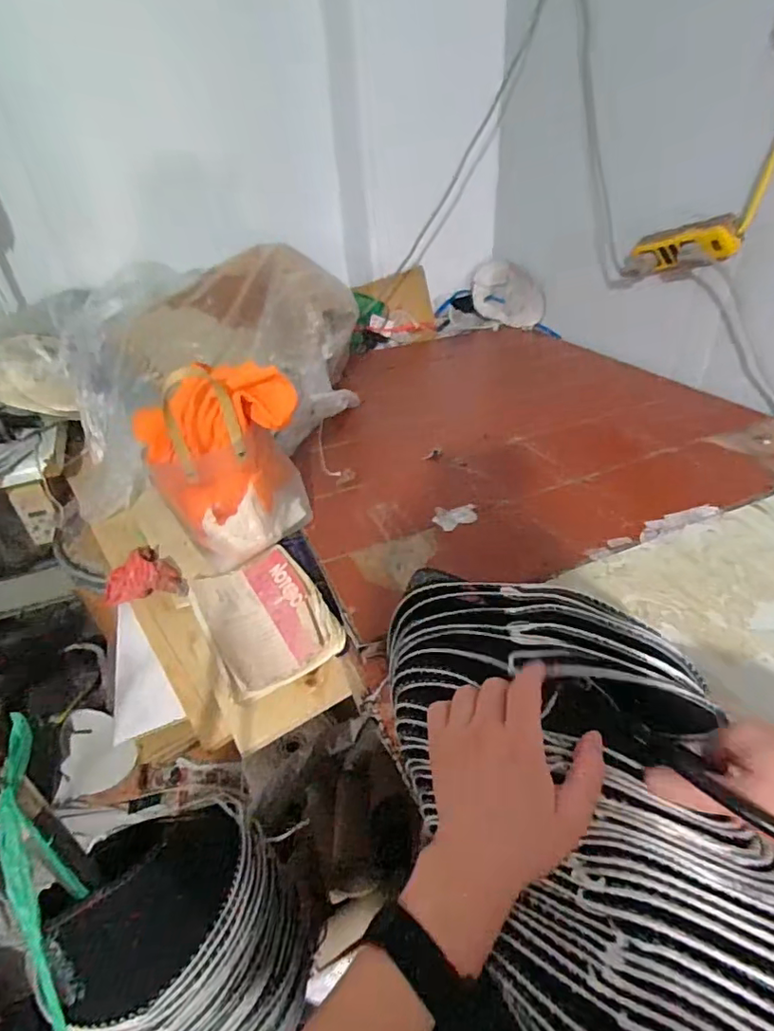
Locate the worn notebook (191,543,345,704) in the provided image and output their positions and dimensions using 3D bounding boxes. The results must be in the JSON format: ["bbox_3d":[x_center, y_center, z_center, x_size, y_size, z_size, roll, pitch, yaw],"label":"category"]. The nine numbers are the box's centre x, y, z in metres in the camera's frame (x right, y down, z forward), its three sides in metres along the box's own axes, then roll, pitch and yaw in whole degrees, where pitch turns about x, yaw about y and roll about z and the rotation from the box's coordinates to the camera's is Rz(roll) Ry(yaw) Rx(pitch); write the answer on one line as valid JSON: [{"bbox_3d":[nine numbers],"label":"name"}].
[{"bbox_3d":[-0.148,0.117,0.653,0.132,0.024,0.197,-23,42,-22],"label":"worn notebook"}]

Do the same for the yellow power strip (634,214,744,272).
[{"bbox_3d":[0.510,-0.468,0.941,0.033,0.067,0.180,-24,26,-23],"label":"yellow power strip"}]

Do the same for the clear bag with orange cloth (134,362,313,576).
[{"bbox_3d":[-0.198,-0.065,0.682,0.179,0.246,0.139,-20,41,-19],"label":"clear bag with orange cloth"}]

